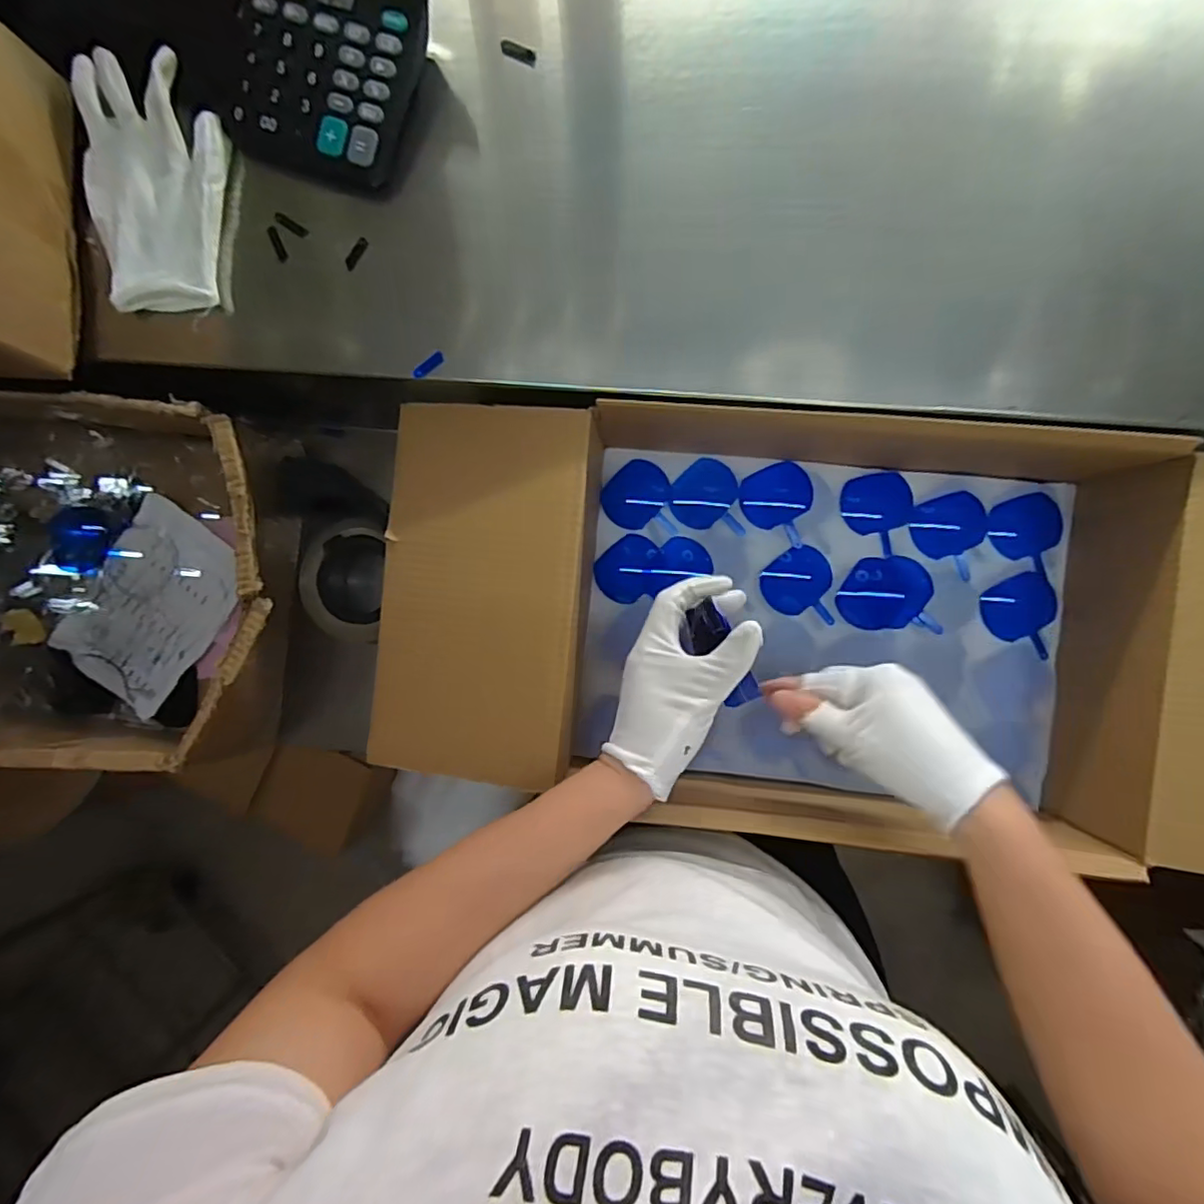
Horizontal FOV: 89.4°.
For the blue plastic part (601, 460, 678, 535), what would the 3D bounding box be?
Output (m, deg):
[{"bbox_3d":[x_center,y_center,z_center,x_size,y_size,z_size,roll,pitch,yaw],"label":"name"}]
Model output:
[{"bbox_3d":[0.032,-0.092,0.533,0.060,0.012,0.058,3,91,4],"label":"blue plastic part"}]

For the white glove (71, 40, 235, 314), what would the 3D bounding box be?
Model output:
[{"bbox_3d":[-0.304,-0.284,0.416,0.092,0.032,0.155,-3,91,4],"label":"white glove"}]

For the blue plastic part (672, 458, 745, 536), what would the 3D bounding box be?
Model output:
[{"bbox_3d":[0.090,-0.089,0.527,0.055,0.013,0.063,-5,91,4],"label":"blue plastic part"}]

